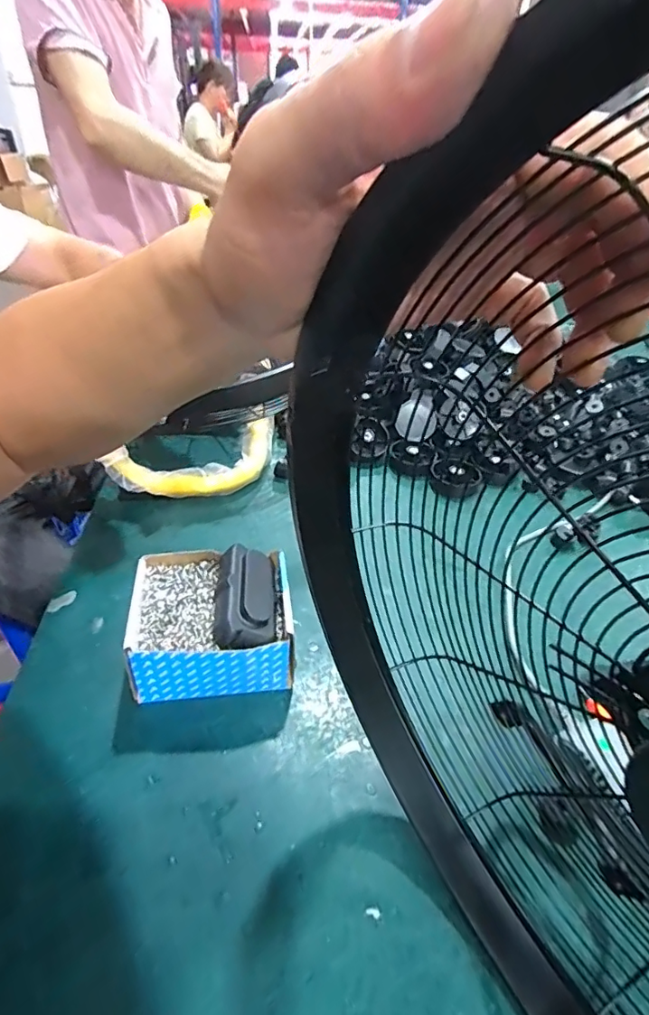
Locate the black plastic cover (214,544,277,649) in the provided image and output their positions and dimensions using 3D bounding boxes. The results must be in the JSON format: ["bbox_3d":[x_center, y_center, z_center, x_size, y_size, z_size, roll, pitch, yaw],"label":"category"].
[{"bbox_3d":[-0.067,0.073,0.434,0.048,0.020,0.103,-2,38,-6],"label":"black plastic cover"}]

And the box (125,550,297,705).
[{"bbox_3d":[-0.098,0.100,0.456,0.134,0.074,0.116,-3,39,-7],"label":"box"}]

